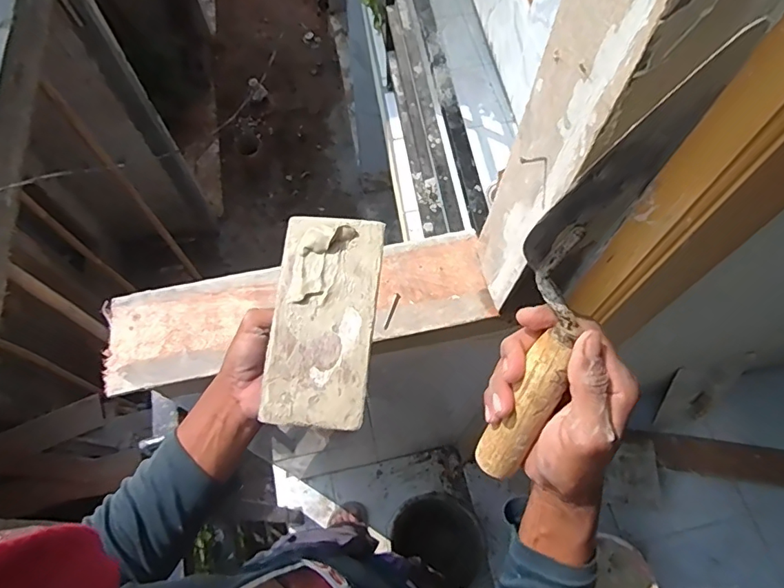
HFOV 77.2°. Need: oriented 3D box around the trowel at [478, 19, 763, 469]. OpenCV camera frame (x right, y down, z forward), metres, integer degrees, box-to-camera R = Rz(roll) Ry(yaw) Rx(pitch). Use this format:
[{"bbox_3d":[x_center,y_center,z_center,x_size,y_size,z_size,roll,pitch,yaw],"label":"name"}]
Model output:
[{"bbox_3d":[0.109,-0.004,0.312,0.059,0.295,0.071,20,24,8],"label":"trowel"}]

